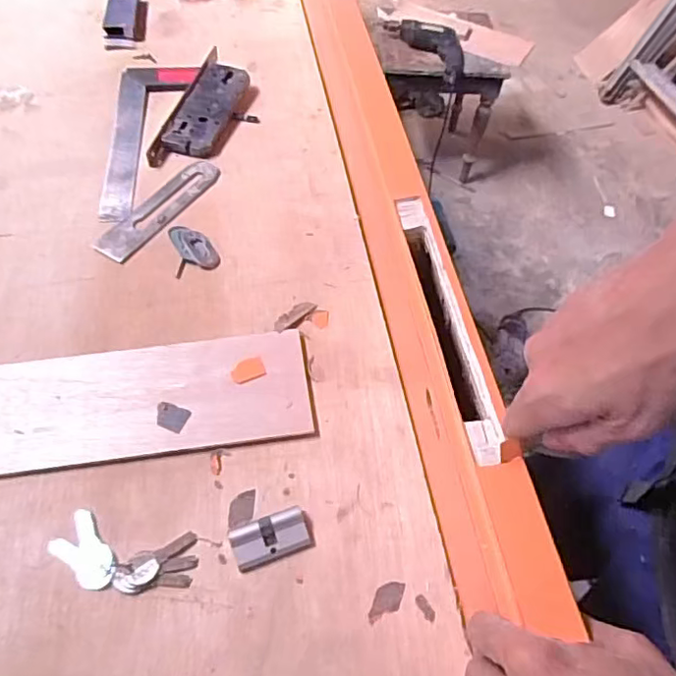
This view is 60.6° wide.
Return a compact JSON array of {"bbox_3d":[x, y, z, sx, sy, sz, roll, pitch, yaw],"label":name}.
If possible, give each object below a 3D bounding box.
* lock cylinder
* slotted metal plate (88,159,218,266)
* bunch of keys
[{"bbox_3d":[-0.053,0.159,0.460,0.062,0.014,0.034,-18,58,-14],"label":"lock cylinder"},{"bbox_3d":[-0.206,-0.153,0.684,0.051,0.004,0.181,29,59,16],"label":"slotted metal plate"},{"bbox_3d":[-0.168,0.169,0.451,0.111,0.013,0.051,10,55,5],"label":"bunch of keys"}]

